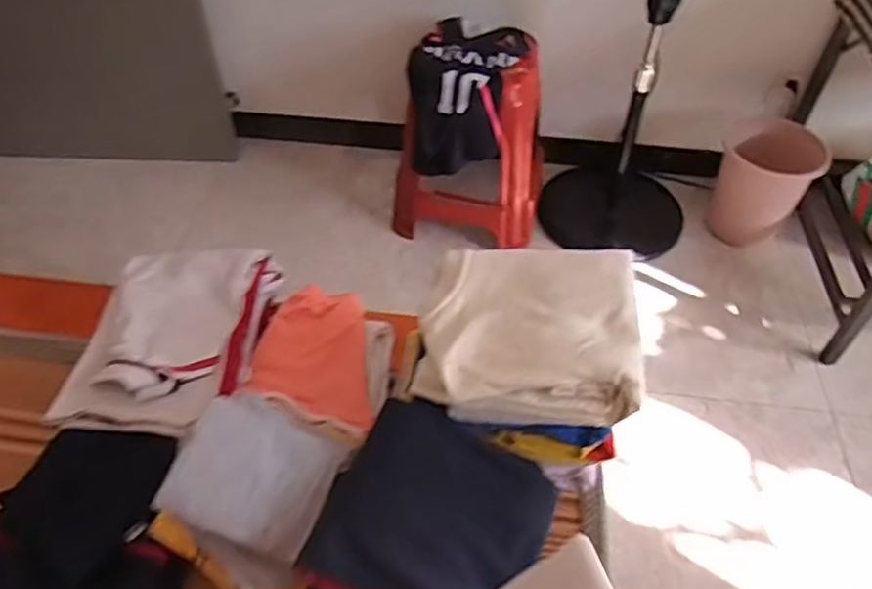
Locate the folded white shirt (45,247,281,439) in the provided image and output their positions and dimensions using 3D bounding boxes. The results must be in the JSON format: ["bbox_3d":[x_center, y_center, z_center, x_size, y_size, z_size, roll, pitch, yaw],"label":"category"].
[{"bbox_3d":[-0.336,0.053,0.866,0.199,0.075,0.282,3,49,3],"label":"folded white shirt"}]

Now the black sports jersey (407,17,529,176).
[{"bbox_3d":[0.068,-0.475,1.584,0.247,0.209,0.336,13,50,12],"label":"black sports jersey"}]

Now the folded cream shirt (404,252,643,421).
[{"bbox_3d":[0.099,0.039,0.710,0.220,0.071,0.167,3,49,4],"label":"folded cream shirt"}]

